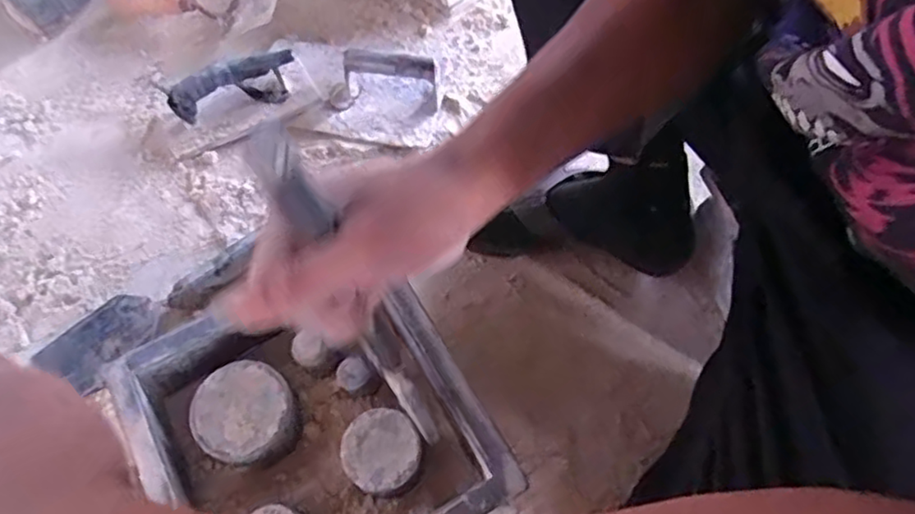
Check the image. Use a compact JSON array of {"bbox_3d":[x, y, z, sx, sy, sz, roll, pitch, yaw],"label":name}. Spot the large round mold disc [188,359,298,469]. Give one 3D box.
[{"bbox_3d":[-0.164,0.127,0.514,0.072,0.052,0.075,0,58,-1],"label":"large round mold disc"}]

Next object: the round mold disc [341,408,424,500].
[{"bbox_3d":[-0.057,0.151,0.500,0.056,0.041,0.059,0,58,-1],"label":"round mold disc"}]

